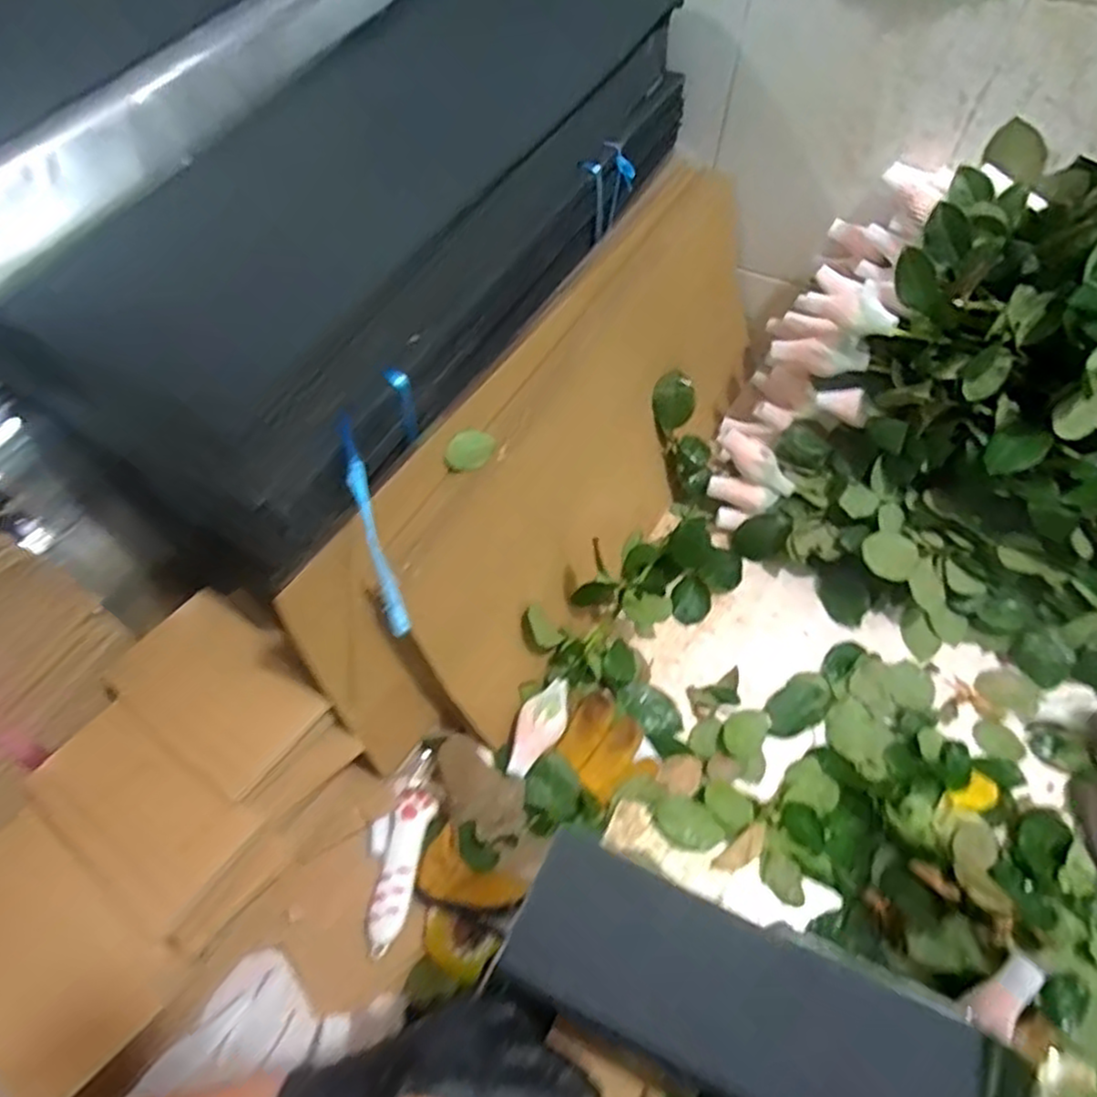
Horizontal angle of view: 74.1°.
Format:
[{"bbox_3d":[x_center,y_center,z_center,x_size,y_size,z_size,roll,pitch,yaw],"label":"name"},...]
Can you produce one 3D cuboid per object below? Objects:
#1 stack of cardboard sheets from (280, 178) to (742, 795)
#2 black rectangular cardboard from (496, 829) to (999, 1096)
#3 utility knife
[{"bbox_3d":[0.035,-0.096,0.637,0.054,0.241,0.615,12,50,37],"label":"stack of cardboard sheets"},{"bbox_3d":[0.085,0.218,0.354,0.221,0.039,0.082,21,60,12],"label":"black rectangular cardboard"},{"bbox_3d":[-0.113,0.220,0.542,0.041,0.013,0.142,9,58,5],"label":"utility knife"}]

